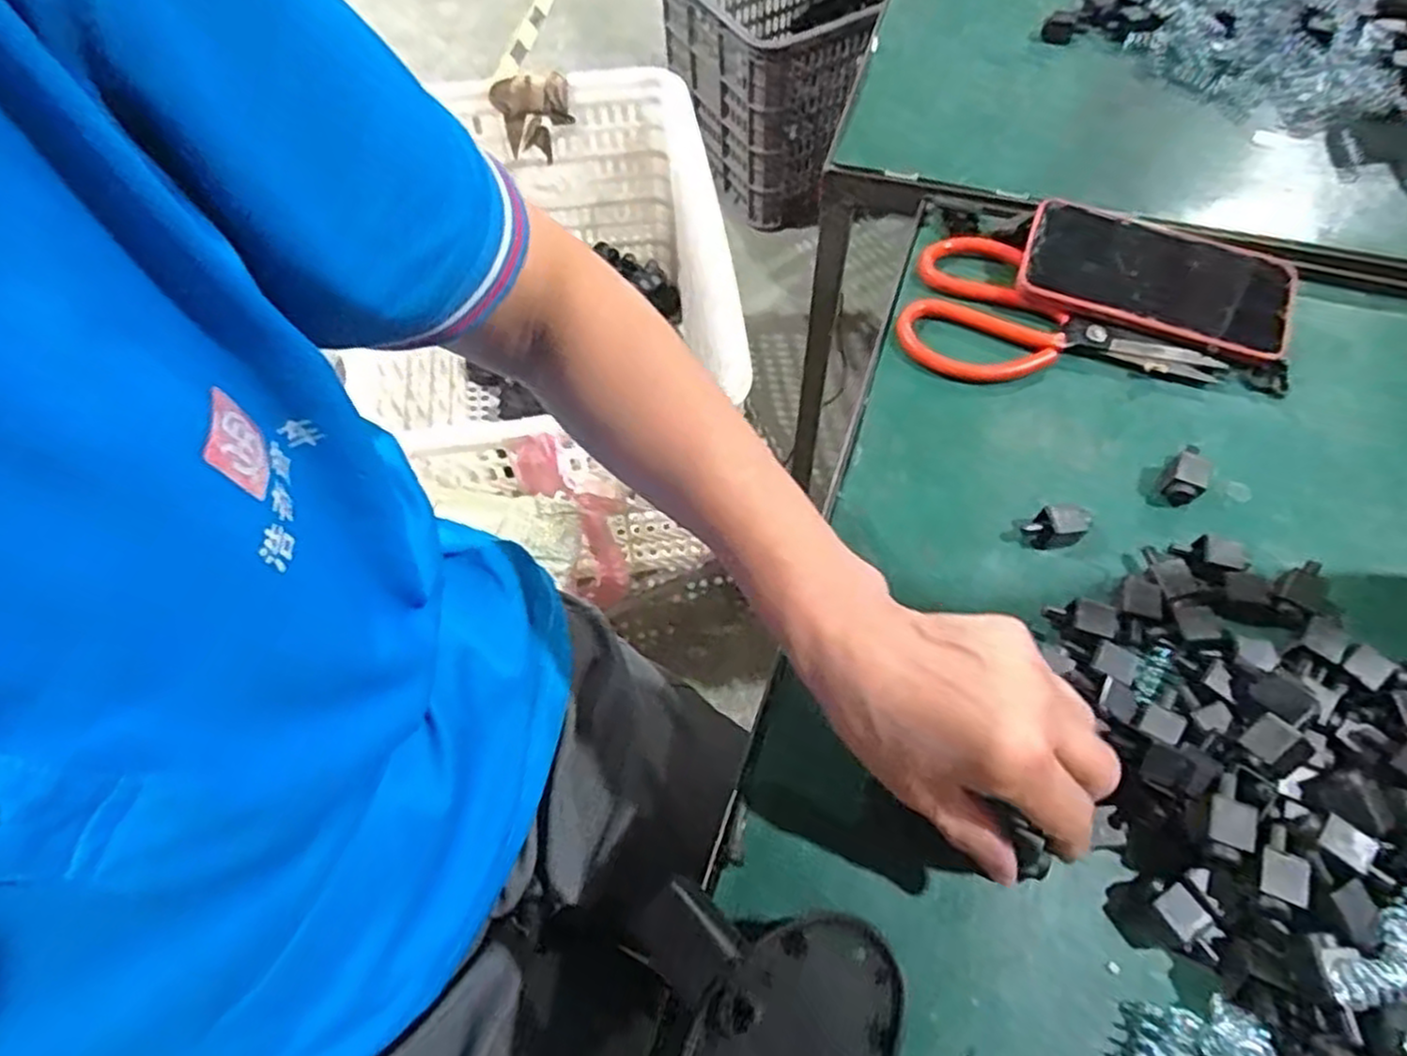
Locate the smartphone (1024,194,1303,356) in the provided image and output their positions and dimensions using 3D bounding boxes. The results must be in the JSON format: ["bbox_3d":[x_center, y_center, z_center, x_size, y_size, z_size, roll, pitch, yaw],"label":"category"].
[{"bbox_3d":[0.281,-0.157,0.467,0.156,0.007,0.075,19,75,9],"label":"smartphone"}]

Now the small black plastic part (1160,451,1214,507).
[{"bbox_3d":[0.270,-0.026,0.419,0.018,0.015,0.026,32,69,19],"label":"small black plastic part"}]

